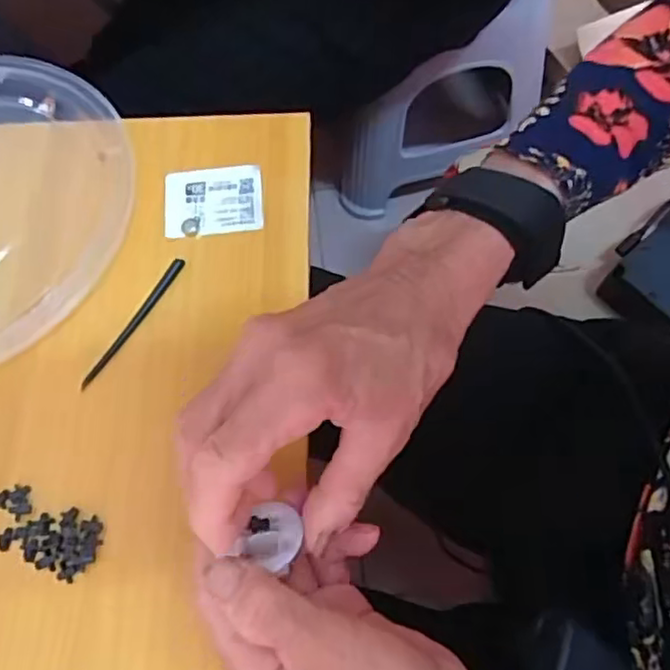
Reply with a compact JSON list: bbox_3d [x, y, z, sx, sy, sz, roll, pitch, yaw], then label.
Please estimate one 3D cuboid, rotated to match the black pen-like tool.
[{"bbox_3d":[-0.111,-0.008,0.360,0.007,0.004,0.087,28,69,14],"label":"black pen-like tool"}]

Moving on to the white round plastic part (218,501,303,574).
[{"bbox_3d":[-0.025,0.080,0.266,0.025,0.013,0.026,-1,65,2],"label":"white round plastic part"}]

